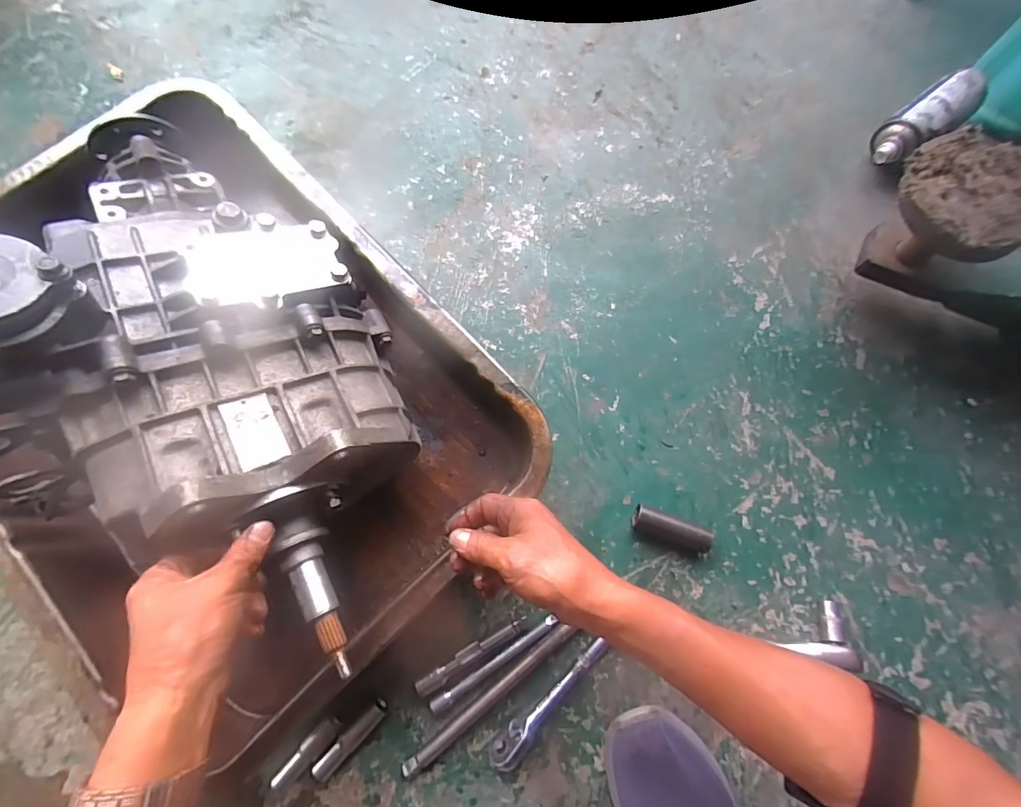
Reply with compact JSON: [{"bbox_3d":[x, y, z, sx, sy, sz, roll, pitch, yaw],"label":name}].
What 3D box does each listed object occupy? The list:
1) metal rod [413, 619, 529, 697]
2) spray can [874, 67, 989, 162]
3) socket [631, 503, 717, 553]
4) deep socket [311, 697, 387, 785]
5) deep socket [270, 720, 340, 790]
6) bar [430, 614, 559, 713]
[{"bbox_3d":[-0.039,0.254,0.467,0.120,0.020,0.015,-30,78,-8],"label":"metal rod"},{"bbox_3d":[0.526,-0.359,0.576,0.144,0.048,0.060,-36,79,-9],"label":"spray can"},{"bbox_3d":[0.173,0.136,0.491,0.079,0.032,0.031,17,76,3],"label":"socket"},{"bbox_3d":[-0.155,0.325,0.446,0.017,0.022,0.080,42,79,9],"label":"deep socket"},{"bbox_3d":[-0.194,0.334,0.443,0.074,0.016,0.019,-41,80,-10],"label":"deep socket"},{"bbox_3d":[-0.015,0.264,0.466,0.144,0.012,0.014,-33,79,-9],"label":"bar"}]

